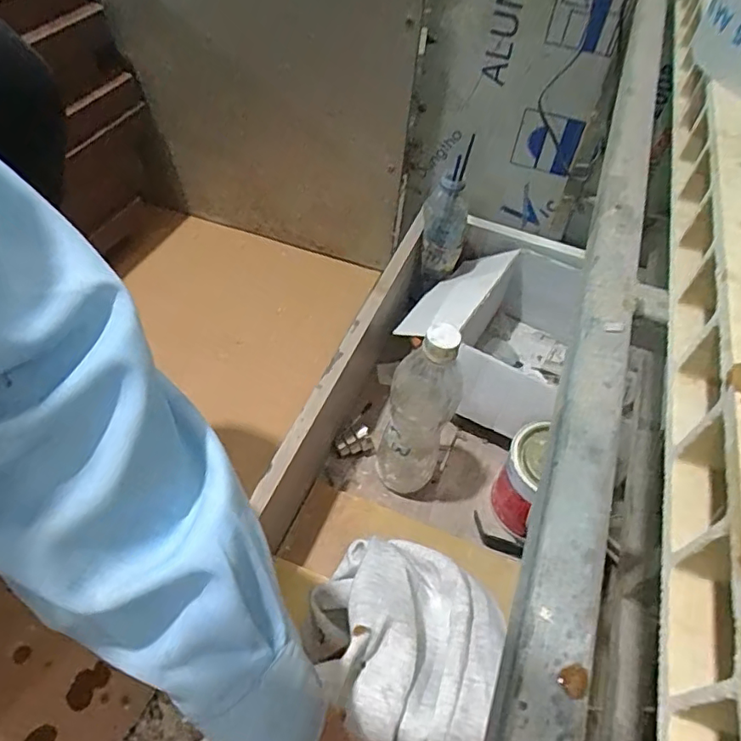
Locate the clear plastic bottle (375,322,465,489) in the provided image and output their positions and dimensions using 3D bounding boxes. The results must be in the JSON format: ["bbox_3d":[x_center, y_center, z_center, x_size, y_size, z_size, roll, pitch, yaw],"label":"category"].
[{"bbox_3d":[0.051,0.048,0.585,0.075,0.250,0.071,15,52,6],"label":"clear plastic bottle"}]

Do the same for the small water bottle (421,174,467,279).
[{"bbox_3d":[0.093,-0.179,0.739,0.052,0.143,0.050,8,52,1],"label":"small water bottle"}]

